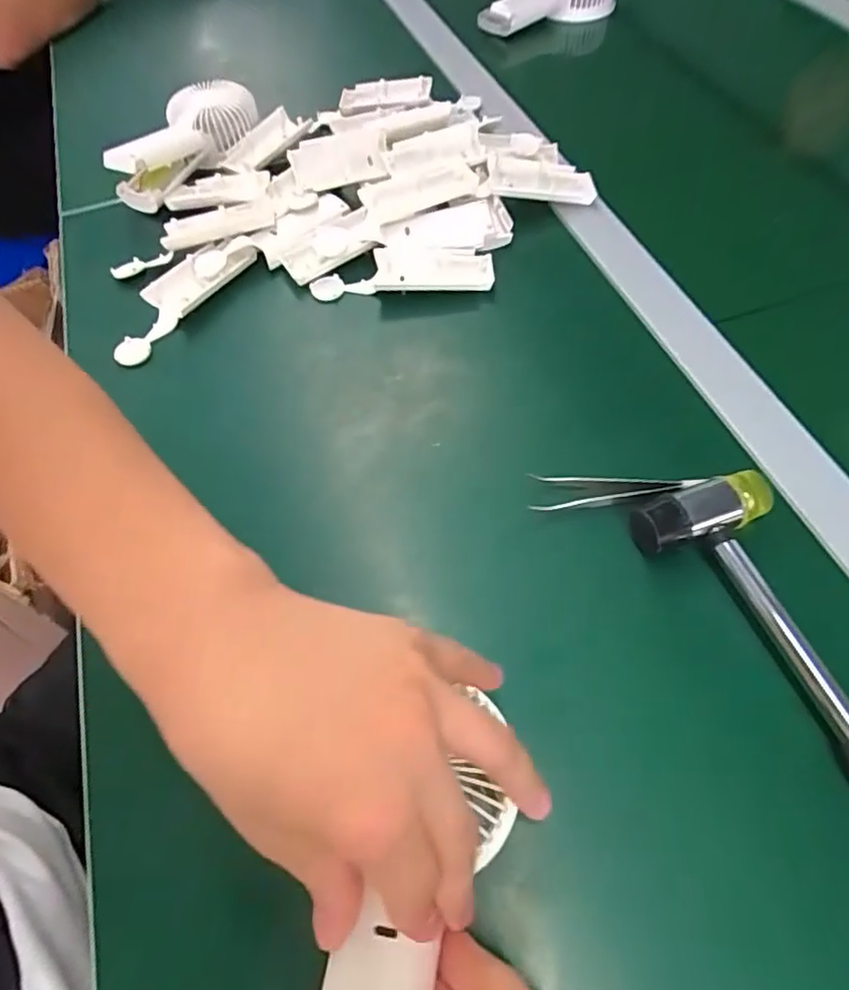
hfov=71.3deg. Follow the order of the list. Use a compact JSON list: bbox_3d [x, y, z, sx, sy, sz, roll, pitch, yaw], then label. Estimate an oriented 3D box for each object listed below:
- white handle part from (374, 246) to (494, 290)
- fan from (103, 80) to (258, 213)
[{"bbox_3d":[0.007,-0.167,0.438,0.087,0.015,0.039,2,58,4],"label":"white handle part"},{"bbox_3d":[-0.209,-0.309,0.516,0.064,0.044,0.154,32,65,20],"label":"fan"}]

